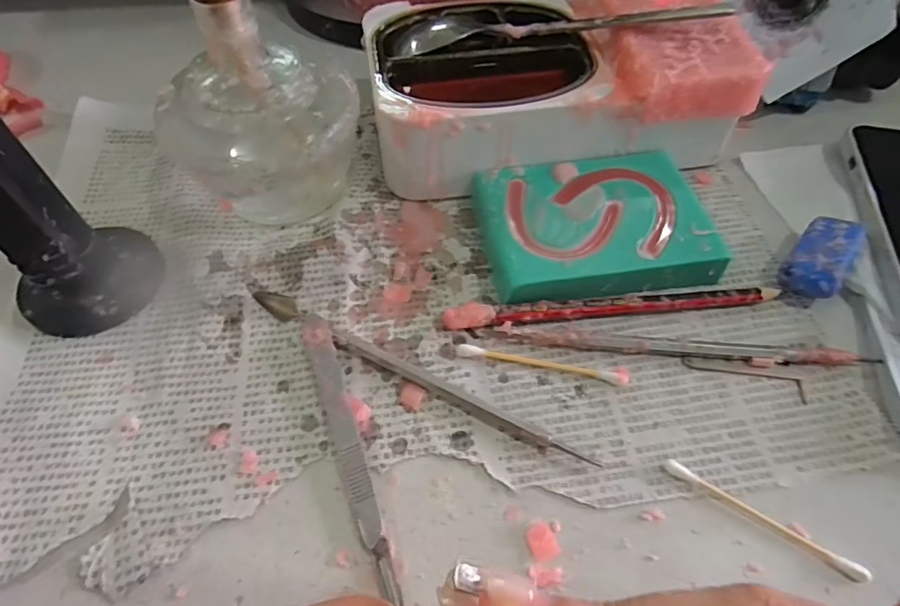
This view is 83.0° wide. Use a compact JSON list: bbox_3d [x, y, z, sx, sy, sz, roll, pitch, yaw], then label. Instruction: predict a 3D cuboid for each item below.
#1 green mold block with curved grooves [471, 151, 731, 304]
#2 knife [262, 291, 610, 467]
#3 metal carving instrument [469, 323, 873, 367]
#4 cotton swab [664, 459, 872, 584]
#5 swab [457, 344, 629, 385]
[{"bbox_3d":[0.070,-0.038,0.254,0.108,0.022,0.077,-9,54,-5],"label":"green mold block with curved grooves"},{"bbox_3d":[-0.019,0.029,0.217,0.165,0.007,0.010,25,59,18],"label":"knife"},{"bbox_3d":[0.096,0.019,0.223,0.168,0.009,0.009,4,54,4],"label":"metal carving instrument"},{"bbox_3d":[0.114,0.079,0.187,0.072,0.007,0.005,27,59,19],"label":"cotton swab"},{"bbox_3d":[0.040,0.026,0.221,0.073,0.005,0.007,9,55,8],"label":"swab"}]

